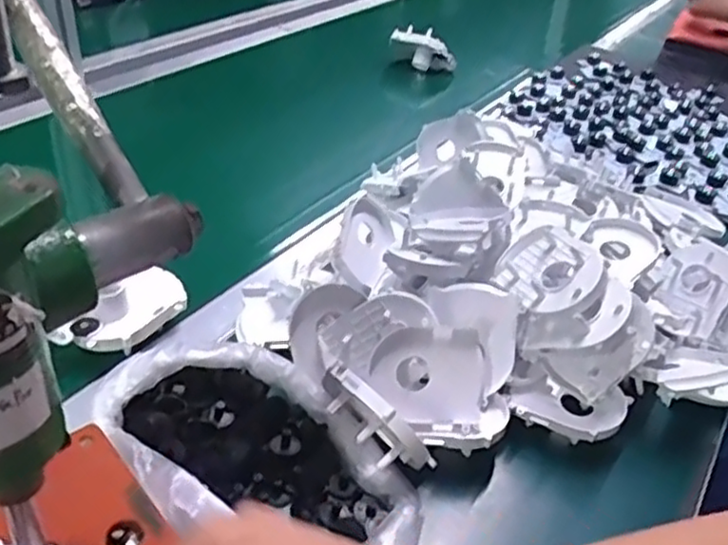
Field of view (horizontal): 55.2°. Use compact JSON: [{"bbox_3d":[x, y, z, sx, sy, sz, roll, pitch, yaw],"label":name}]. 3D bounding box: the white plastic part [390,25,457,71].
[{"bbox_3d":[0.090,-0.342,1.058,0.104,0.054,0.032,25,40,22],"label":"white plastic part"}]

